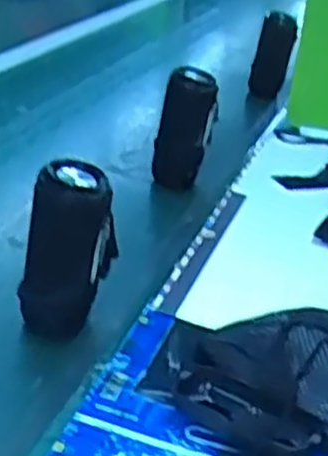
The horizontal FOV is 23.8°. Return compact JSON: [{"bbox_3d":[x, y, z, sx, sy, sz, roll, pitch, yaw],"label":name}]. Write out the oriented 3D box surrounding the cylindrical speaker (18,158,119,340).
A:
[{"bbox_3d":[-0.080,0.020,0.665,0.060,0.147,0.057,18,28,22],"label":"cylindrical speaker"}]

